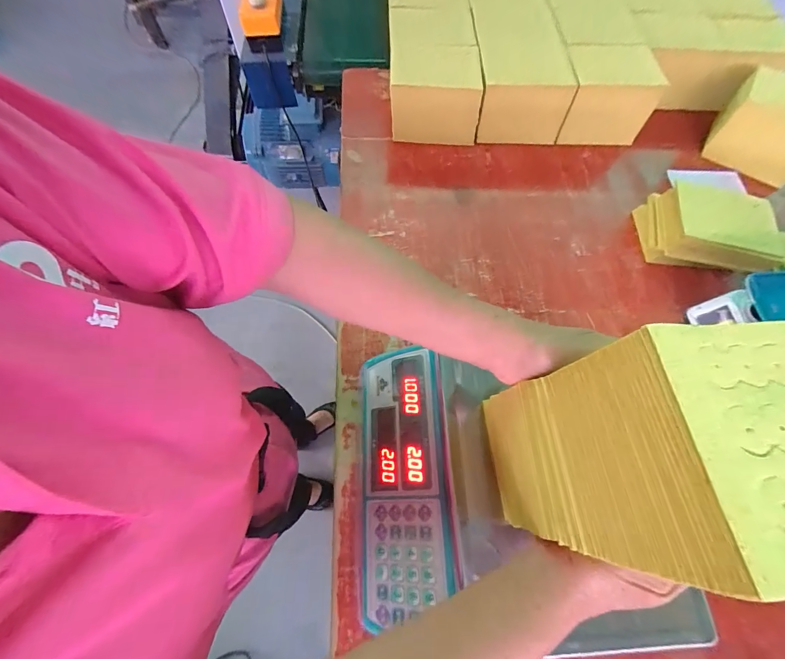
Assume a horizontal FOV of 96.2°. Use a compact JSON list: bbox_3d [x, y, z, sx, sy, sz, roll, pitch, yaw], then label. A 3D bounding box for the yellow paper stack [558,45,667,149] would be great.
[{"bbox_3d":[0.427,-0.456,0.698,0.190,0.118,0.118,2,66,-2],"label":"yellow paper stack"}]

